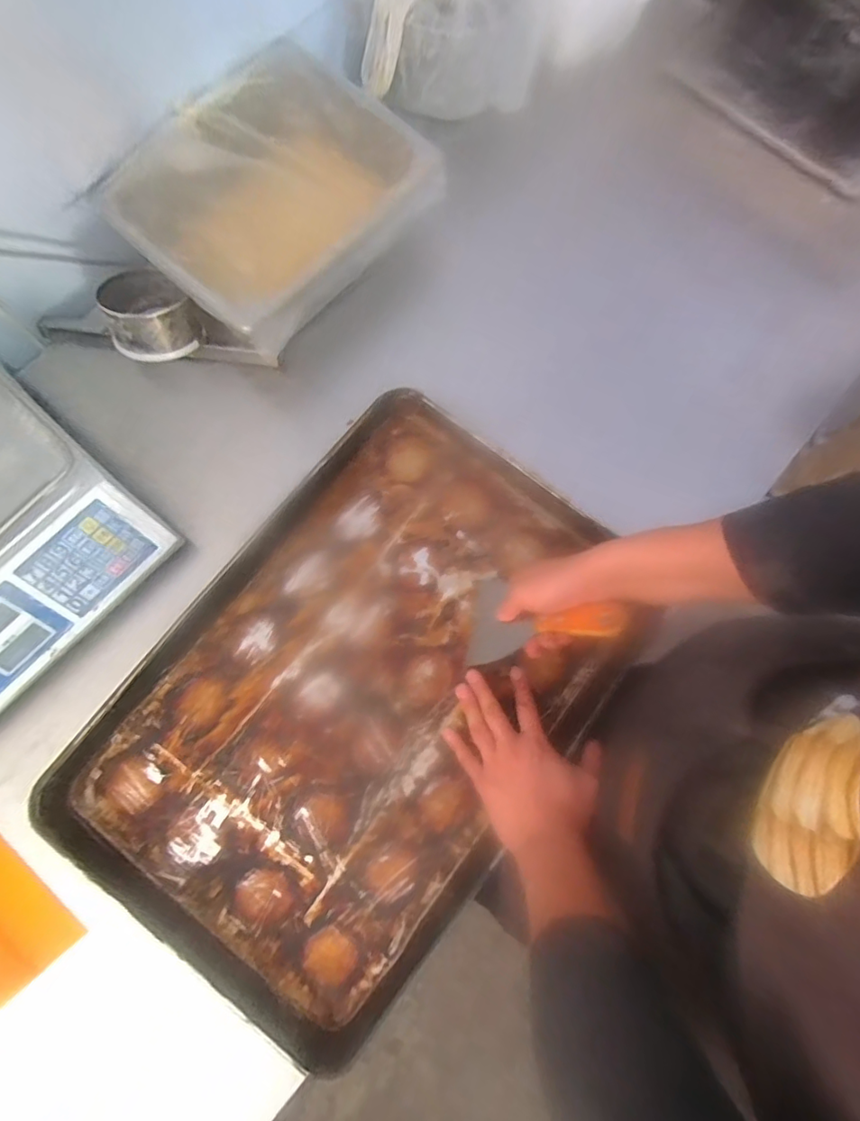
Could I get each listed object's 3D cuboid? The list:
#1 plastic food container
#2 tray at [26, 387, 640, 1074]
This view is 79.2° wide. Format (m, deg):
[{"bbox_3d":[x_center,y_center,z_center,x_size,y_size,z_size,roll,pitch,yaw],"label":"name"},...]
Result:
[{"bbox_3d":[-0.182,-0.443,0.625,0.257,0.077,0.342,42,80,7],"label":"plastic food container"},{"bbox_3d":[-0.066,0.139,0.571,0.412,0.057,0.601,36,80,6],"label":"tray"}]

